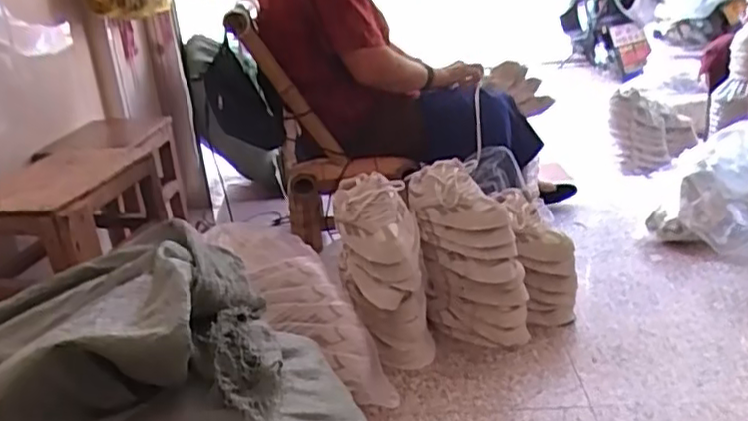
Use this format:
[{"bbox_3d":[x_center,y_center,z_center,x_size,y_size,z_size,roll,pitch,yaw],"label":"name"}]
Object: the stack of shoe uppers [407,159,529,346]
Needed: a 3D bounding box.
[{"bbox_3d":[0.206,0.105,1.428,0.235,0.379,0.139,-2,22,8],"label":"stack of shoe uppers"}]

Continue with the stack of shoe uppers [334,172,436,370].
[{"bbox_3d":[0.018,0.139,1.340,0.165,0.389,0.139,-7,22,-4],"label":"stack of shoe uppers"}]

